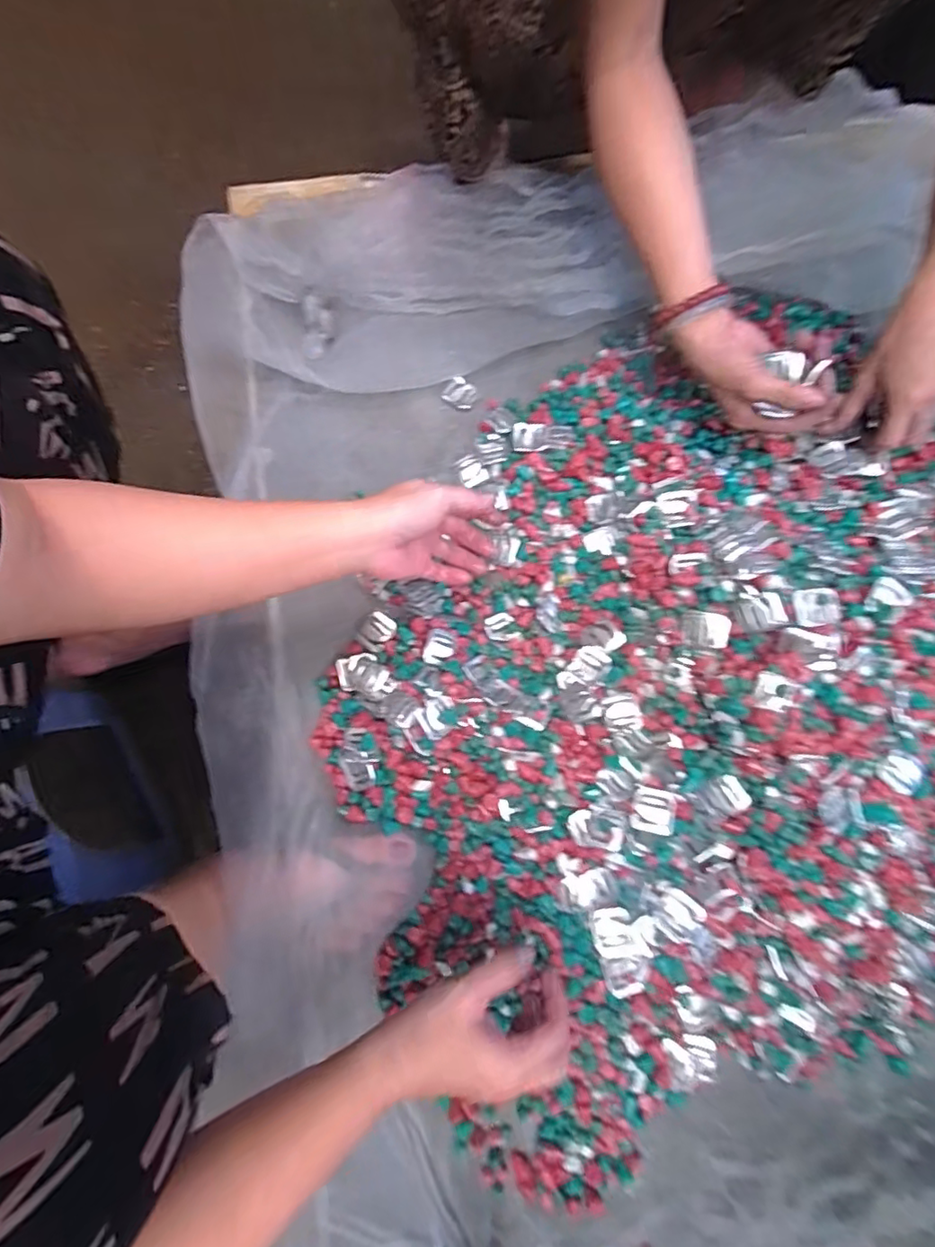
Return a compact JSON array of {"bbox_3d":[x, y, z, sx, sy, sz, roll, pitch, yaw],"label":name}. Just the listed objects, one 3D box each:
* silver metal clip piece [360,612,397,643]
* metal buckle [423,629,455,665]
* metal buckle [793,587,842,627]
[{"bbox_3d":[-0.084,0.004,0.534,0.029,0.007,0.029,0,76,0],"label":"silver metal clip piece"},{"bbox_3d":[-0.025,0.022,0.525,0.025,0.013,0.035,17,77,4],"label":"metal buckle"},{"bbox_3d":[0.289,-0.013,0.465,0.037,0.005,0.030,-6,77,-2],"label":"metal buckle"}]

